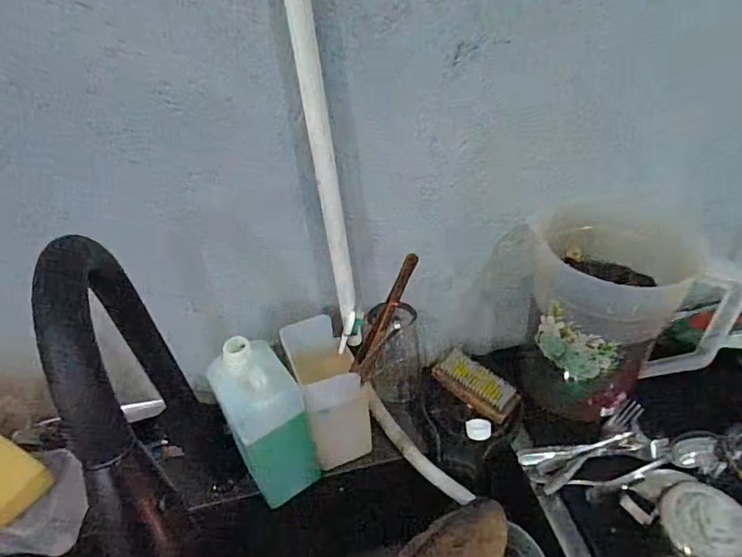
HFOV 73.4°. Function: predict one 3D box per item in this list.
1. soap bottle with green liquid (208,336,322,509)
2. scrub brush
[{"bbox_3d":[-0.110,0.154,0.529,0.081,0.204,0.084,-18,42,-15],"label":"soap bottle with green liquid"},{"bbox_3d":[0.131,0.132,0.622,0.104,0.028,0.045,27,50,33],"label":"scrub brush"}]

